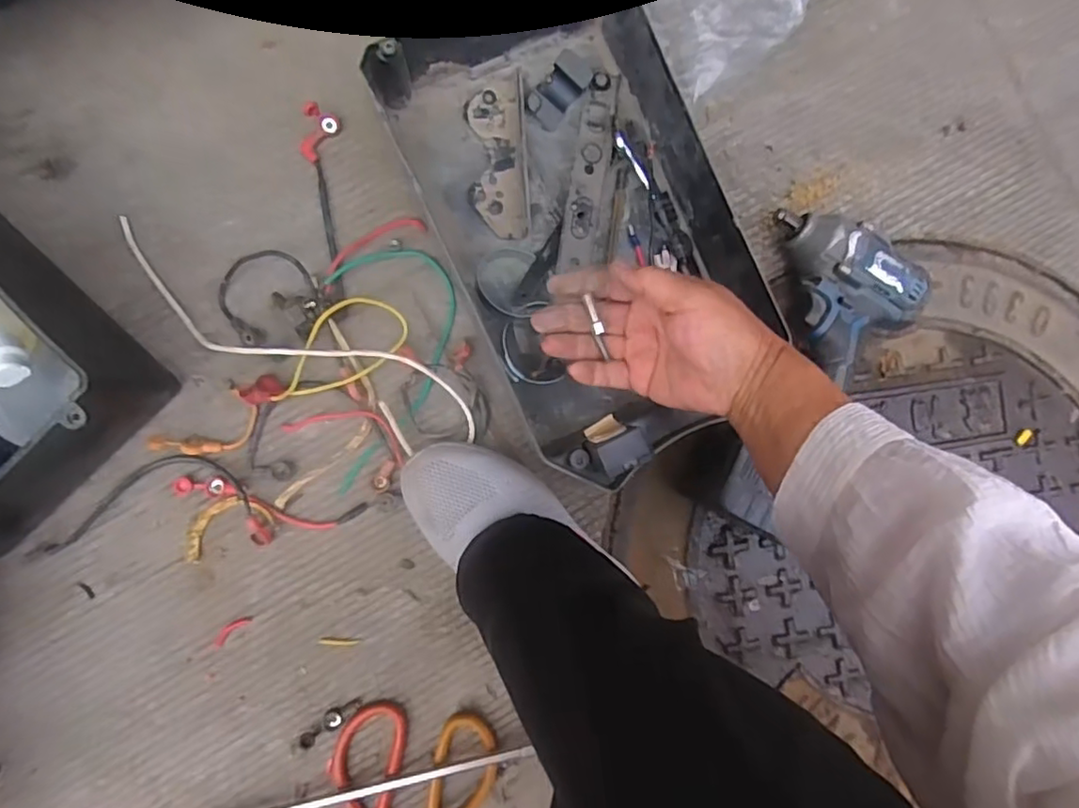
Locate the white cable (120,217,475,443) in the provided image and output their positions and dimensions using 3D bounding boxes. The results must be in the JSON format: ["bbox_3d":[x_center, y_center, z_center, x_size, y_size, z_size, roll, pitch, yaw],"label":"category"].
[{"bbox_3d":[-0.204,-0.049,0.512,0.334,0.032,0.063,26,88,-7],"label":"white cable"}]

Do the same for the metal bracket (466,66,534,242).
[{"bbox_3d":[-0.035,-0.212,0.524,0.048,0.022,0.134,-4,91,-7],"label":"metal bracket"}]

